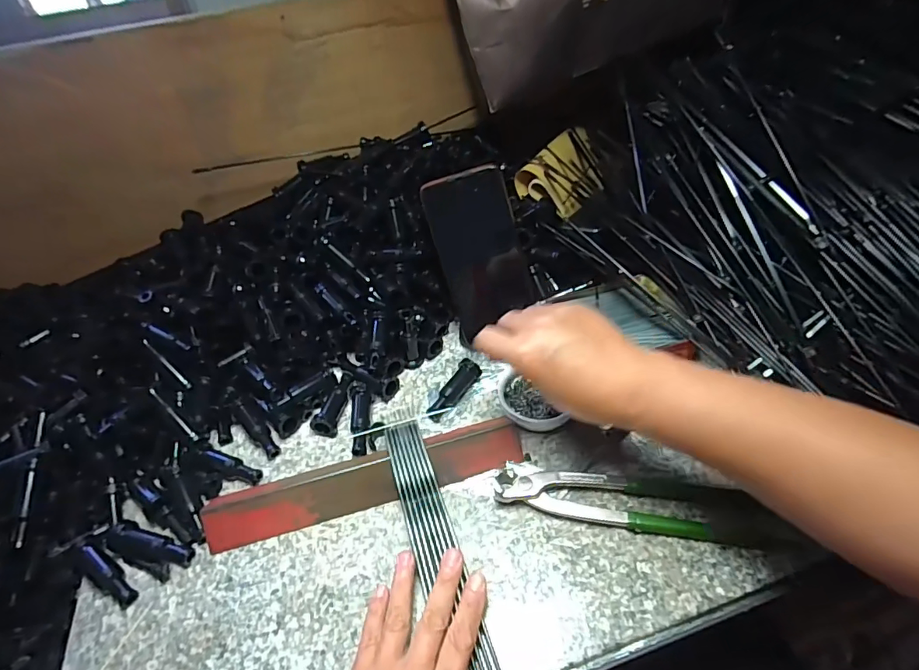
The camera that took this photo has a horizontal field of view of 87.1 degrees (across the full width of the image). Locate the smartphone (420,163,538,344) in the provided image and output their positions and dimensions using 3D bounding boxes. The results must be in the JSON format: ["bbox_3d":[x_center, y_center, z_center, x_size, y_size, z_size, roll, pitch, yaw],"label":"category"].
[{"bbox_3d":[0.020,-0.079,0.460,0.076,0.145,0.009,-16,18,7],"label":"smartphone"}]

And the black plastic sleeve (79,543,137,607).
[{"bbox_3d":[-0.266,0.181,0.365,0.061,0.016,0.016,21,52,25],"label":"black plastic sleeve"}]

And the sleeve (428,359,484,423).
[{"bbox_3d":[-0.004,0.052,0.458,0.019,0.019,0.067,22,52,26],"label":"sleeve"}]

